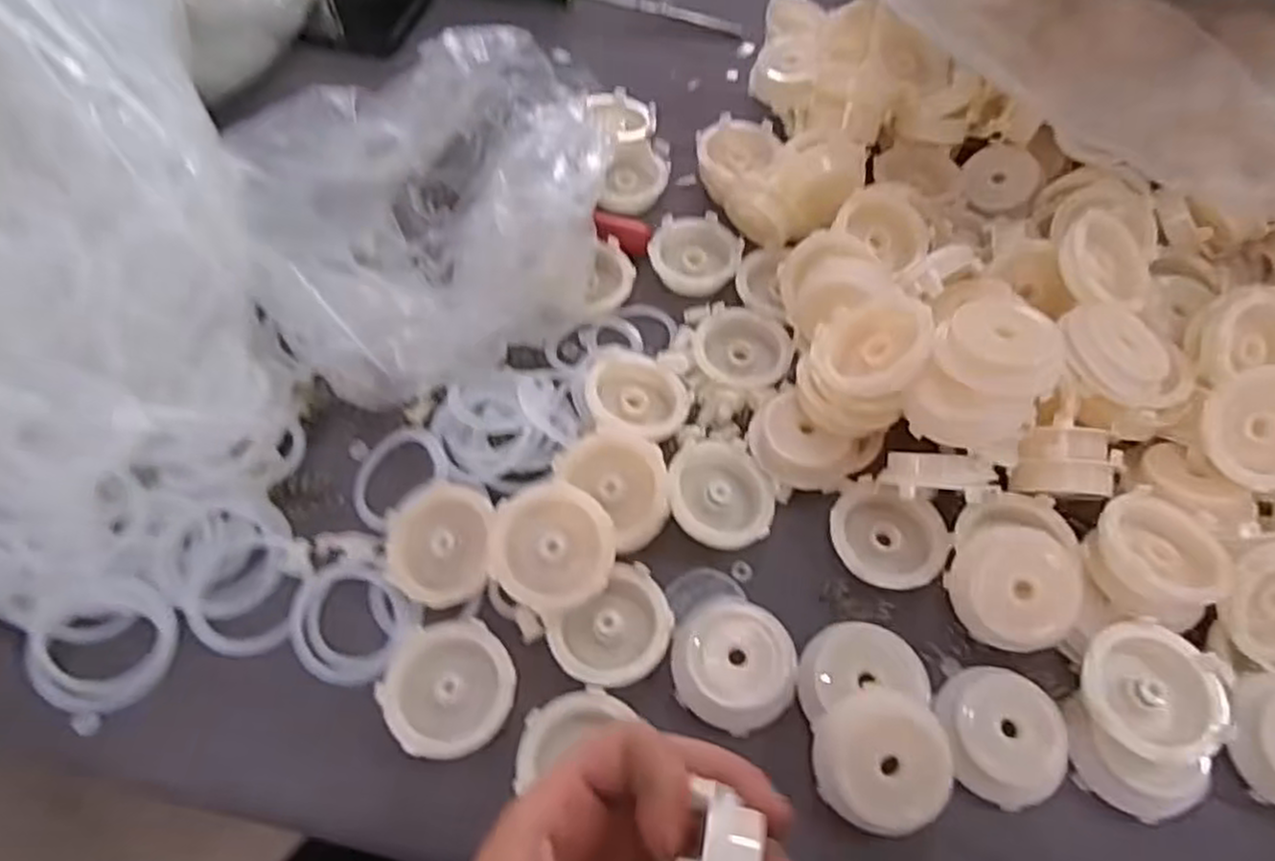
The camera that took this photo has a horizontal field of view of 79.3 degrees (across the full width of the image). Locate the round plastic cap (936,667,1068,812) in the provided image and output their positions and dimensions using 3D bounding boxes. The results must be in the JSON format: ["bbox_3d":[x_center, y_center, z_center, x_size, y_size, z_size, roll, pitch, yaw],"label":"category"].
[{"bbox_3d":[0.154,0.128,0.322,0.052,0.017,0.052,1,74,-4],"label":"round plastic cap"}]

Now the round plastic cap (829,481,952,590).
[{"bbox_3d":[0.120,0.052,0.369,0.053,0.016,0.050,0,58,0],"label":"round plastic cap"}]

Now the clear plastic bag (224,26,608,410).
[{"bbox_3d":[-0.111,-0.134,0.434,0.191,0.086,0.249,-8,59,-6],"label":"clear plastic bag"}]

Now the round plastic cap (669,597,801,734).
[{"bbox_3d":[0.042,0.101,0.337,0.053,0.019,0.052,0,58,0],"label":"round plastic cap"}]

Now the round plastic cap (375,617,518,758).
[{"bbox_3d":[-0.080,0.109,0.330,0.053,0.010,0.054,0,58,0],"label":"round plastic cap"}]

